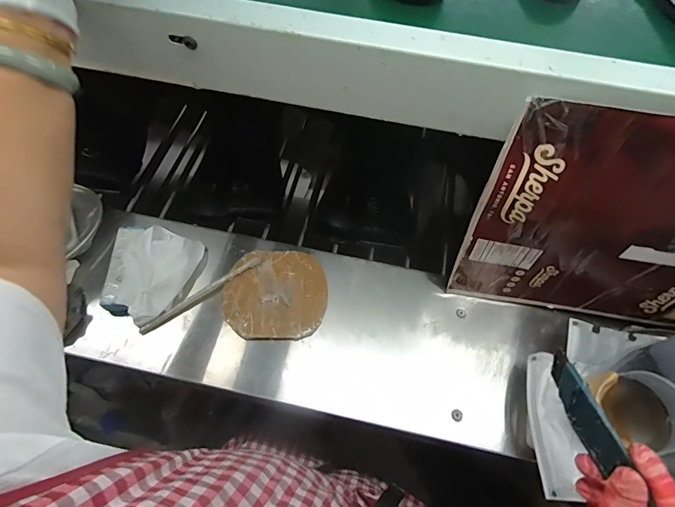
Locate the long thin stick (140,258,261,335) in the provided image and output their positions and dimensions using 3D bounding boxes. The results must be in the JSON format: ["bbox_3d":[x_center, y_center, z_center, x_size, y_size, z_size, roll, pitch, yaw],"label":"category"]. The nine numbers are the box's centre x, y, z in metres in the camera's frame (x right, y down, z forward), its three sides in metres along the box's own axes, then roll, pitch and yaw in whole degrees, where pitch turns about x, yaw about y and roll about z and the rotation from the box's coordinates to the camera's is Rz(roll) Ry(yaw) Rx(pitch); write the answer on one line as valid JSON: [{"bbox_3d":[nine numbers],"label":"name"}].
[{"bbox_3d":[-0.201,0.061,0.567,0.191,0.016,0.014,-31,67,-19],"label":"long thin stick"}]

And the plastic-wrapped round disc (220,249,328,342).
[{"bbox_3d":[-0.093,0.060,0.575,0.150,0.009,0.140,2,61,-2],"label":"plastic-wrapped round disc"}]

